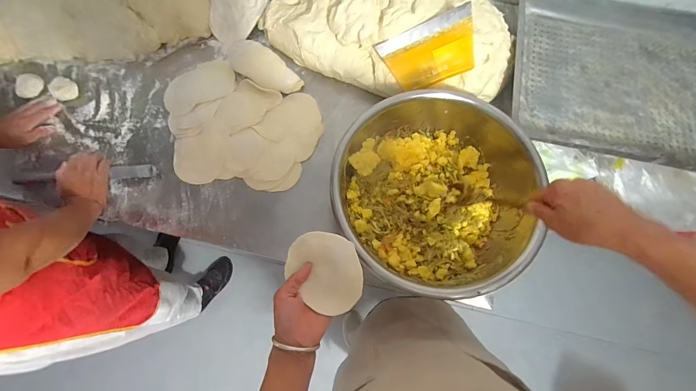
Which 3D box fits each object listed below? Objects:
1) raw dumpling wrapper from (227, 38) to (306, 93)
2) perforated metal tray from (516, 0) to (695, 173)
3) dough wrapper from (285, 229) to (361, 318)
[{"bbox_3d":[-0.215,-0.321,0.750,0.222,0.033,0.085,37,78,9],"label":"raw dumpling wrapper"},{"bbox_3d":[0.699,-0.263,0.693,0.643,0.052,0.411,9,75,2],"label":"perforated metal tray"},{"bbox_3d":[-0.034,0.108,0.426,0.111,0.011,0.104,0,90,7],"label":"dough wrapper"}]

